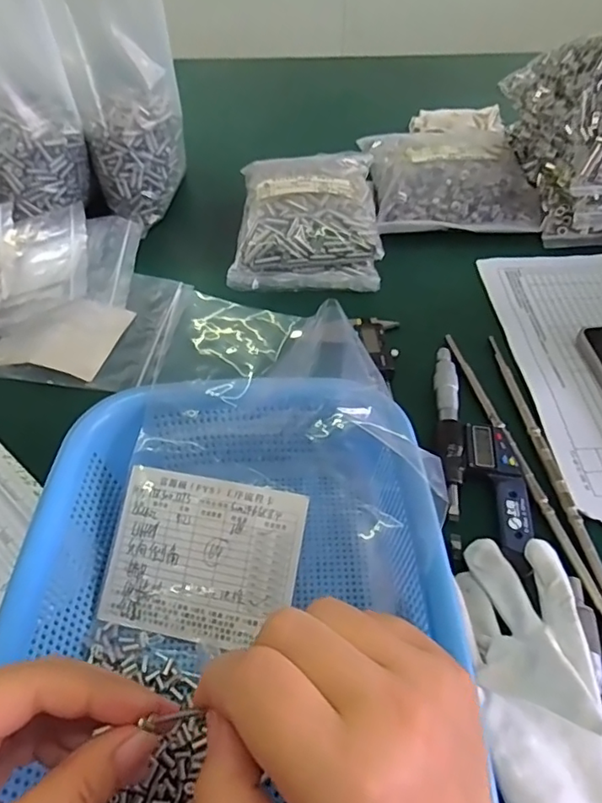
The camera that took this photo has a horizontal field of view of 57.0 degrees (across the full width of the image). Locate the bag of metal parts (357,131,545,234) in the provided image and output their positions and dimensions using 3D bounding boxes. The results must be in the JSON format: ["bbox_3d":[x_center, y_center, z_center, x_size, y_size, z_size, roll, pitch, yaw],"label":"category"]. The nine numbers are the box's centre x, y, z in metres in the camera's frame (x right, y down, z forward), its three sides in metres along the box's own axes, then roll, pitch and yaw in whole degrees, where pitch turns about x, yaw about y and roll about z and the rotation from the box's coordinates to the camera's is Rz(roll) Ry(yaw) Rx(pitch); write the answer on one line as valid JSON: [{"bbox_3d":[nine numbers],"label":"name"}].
[{"bbox_3d":[0.165,-0.260,0.617,0.172,0.036,0.191,-1,45,-1],"label":"bag of metal parts"}]

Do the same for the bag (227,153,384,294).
[{"bbox_3d":[0.007,-0.192,0.559,0.140,0.061,0.178,2,46,2],"label":"bag"}]

